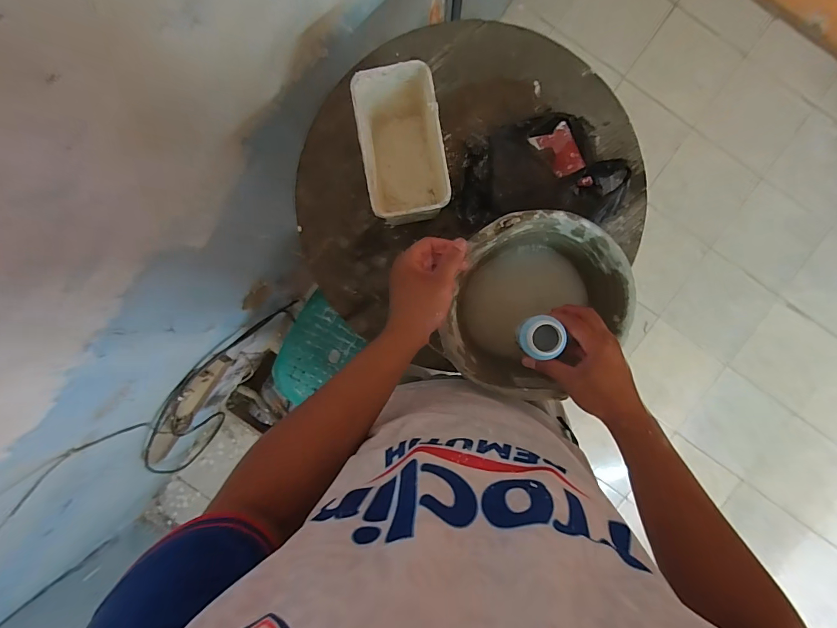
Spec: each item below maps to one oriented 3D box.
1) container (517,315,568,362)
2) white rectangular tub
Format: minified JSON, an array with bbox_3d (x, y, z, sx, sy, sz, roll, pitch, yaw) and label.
[{"bbox_3d":[0.143,0.027,0.458,0.052,0.038,0.048,-7,91,-1],"label":"container"},{"bbox_3d":[-0.024,-0.238,0.589,0.114,0.130,0.201,-9,92,2],"label":"white rectangular tub"}]

